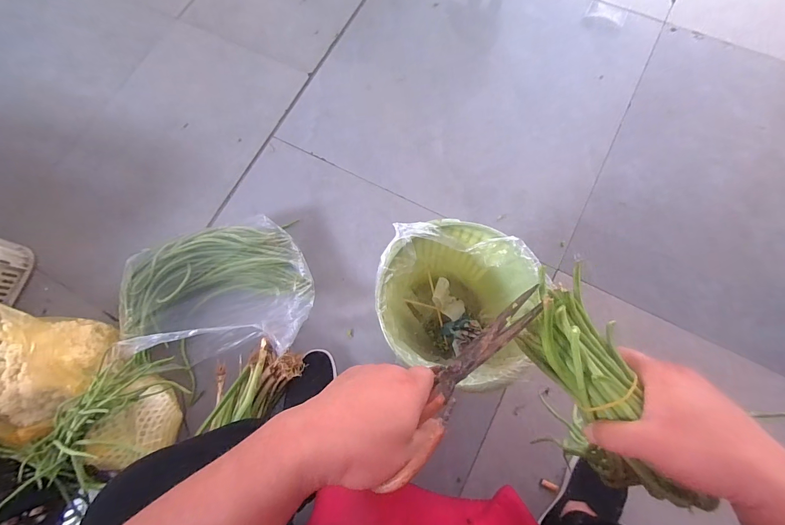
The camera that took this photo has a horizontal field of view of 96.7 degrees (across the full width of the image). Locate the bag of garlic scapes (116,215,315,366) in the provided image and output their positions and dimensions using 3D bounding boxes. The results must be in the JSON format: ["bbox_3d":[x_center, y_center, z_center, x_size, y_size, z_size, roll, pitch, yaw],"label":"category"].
[{"bbox_3d":[-0.365,0.057,0.756,0.369,0.142,0.293,-6,74,-1],"label":"bag of garlic scapes"}]

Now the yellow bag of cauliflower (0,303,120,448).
[{"bbox_3d":[-0.706,0.201,0.618,0.182,0.215,0.242,12,76,6],"label":"yellow bag of cauliflower"}]

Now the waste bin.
[{"bbox_3d":[0.092,0.085,0.662,0.229,0.281,0.238,17,75,5],"label":"waste bin"}]

